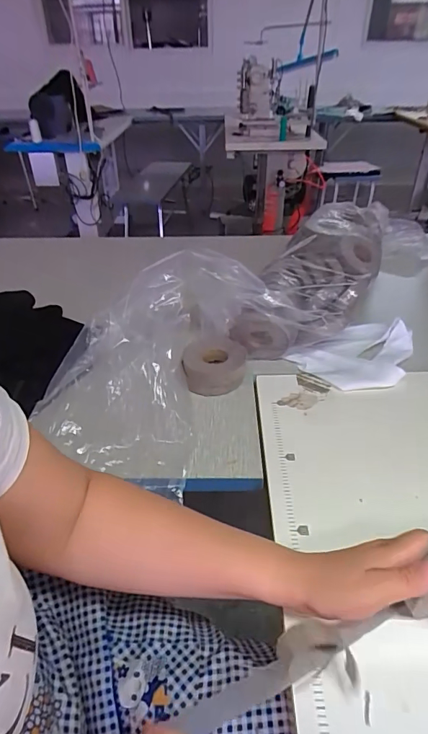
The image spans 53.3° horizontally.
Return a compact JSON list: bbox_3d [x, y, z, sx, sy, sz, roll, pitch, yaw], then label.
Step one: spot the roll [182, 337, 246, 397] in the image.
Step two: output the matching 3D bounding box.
[{"bbox_3d":[0.001,-0.006,0.654,0.090,0.049,0.100,0,37,1],"label":"roll"}]

